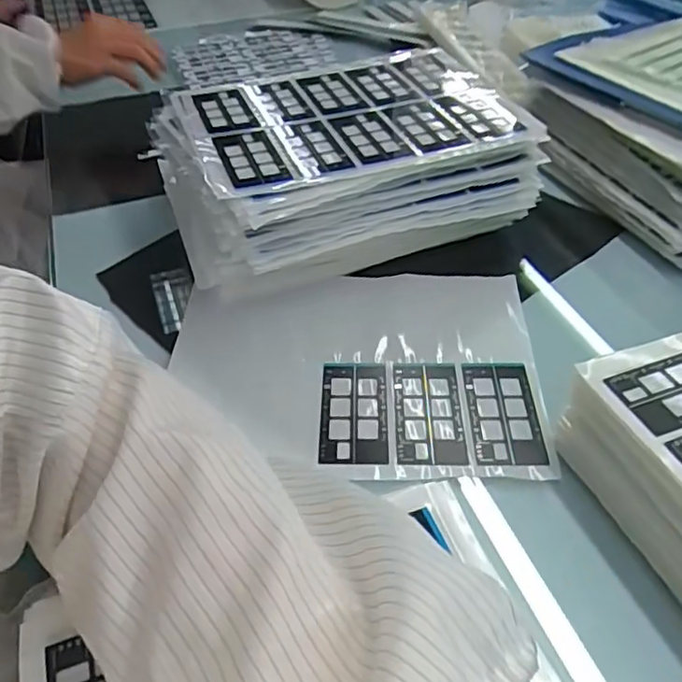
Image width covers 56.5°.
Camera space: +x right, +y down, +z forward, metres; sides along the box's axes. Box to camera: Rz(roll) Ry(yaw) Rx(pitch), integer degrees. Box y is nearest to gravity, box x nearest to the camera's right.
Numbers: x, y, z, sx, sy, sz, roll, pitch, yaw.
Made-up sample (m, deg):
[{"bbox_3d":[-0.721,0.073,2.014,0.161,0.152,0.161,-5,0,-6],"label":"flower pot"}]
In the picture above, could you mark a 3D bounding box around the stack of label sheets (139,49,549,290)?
[{"bbox_3d":[-0.001,-0.163,0.587,0.299,0.109,0.227,-16,45,-13],"label":"stack of label sheets"}]

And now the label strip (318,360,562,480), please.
[{"bbox_3d":[0.063,0.053,0.437,0.154,0.006,0.098,-1,47,1],"label":"label strip"}]

